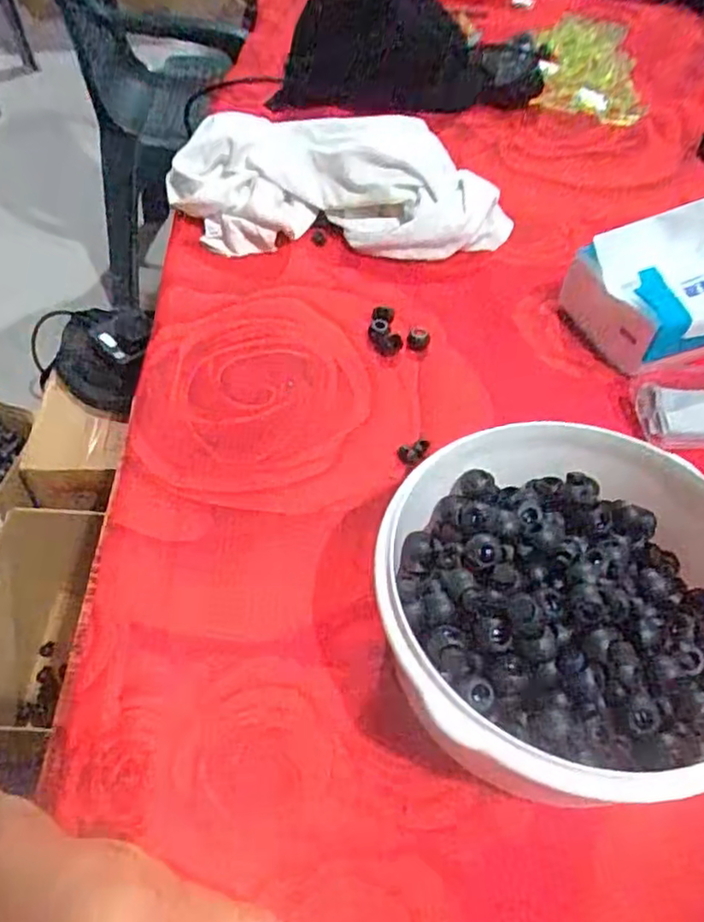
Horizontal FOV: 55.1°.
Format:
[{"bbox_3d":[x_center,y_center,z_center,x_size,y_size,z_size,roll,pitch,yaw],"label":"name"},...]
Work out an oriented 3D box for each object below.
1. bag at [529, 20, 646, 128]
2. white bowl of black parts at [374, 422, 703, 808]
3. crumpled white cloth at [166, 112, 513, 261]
[{"bbox_3d":[0.261,-0.447,0.751,0.116,0.042,0.216,9,50,5],"label":"bag"},{"bbox_3d":[0.098,0.068,0.294,0.177,0.071,0.165,2,50,-3],"label":"white bowl of black parts"},{"bbox_3d":[-0.009,-0.215,0.532,0.269,0.074,0.087,5,50,1],"label":"crumpled white cloth"}]

